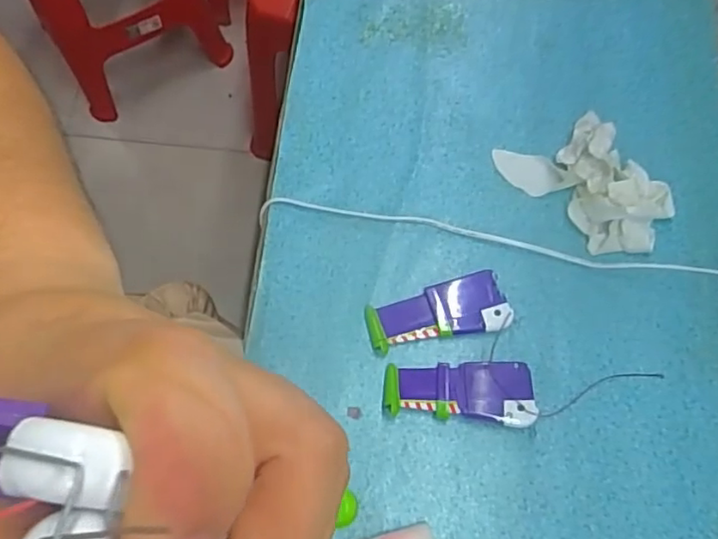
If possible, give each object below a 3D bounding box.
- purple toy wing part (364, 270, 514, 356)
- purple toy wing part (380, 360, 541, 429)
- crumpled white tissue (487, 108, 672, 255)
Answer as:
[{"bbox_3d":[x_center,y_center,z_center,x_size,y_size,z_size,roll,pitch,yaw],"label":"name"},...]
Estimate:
[{"bbox_3d":[0.066,0.037,0.514,0.117,0.014,0.048,-13,71,-3],"label":"purple toy wing part"},{"bbox_3d":[0.080,0.100,0.488,0.116,0.022,0.051,-1,71,1],"label":"purple toy wing part"},{"bbox_3d":[0.209,-0.085,0.537,0.099,0.043,0.155,-40,75,-11],"label":"crumpled white tissue"}]

